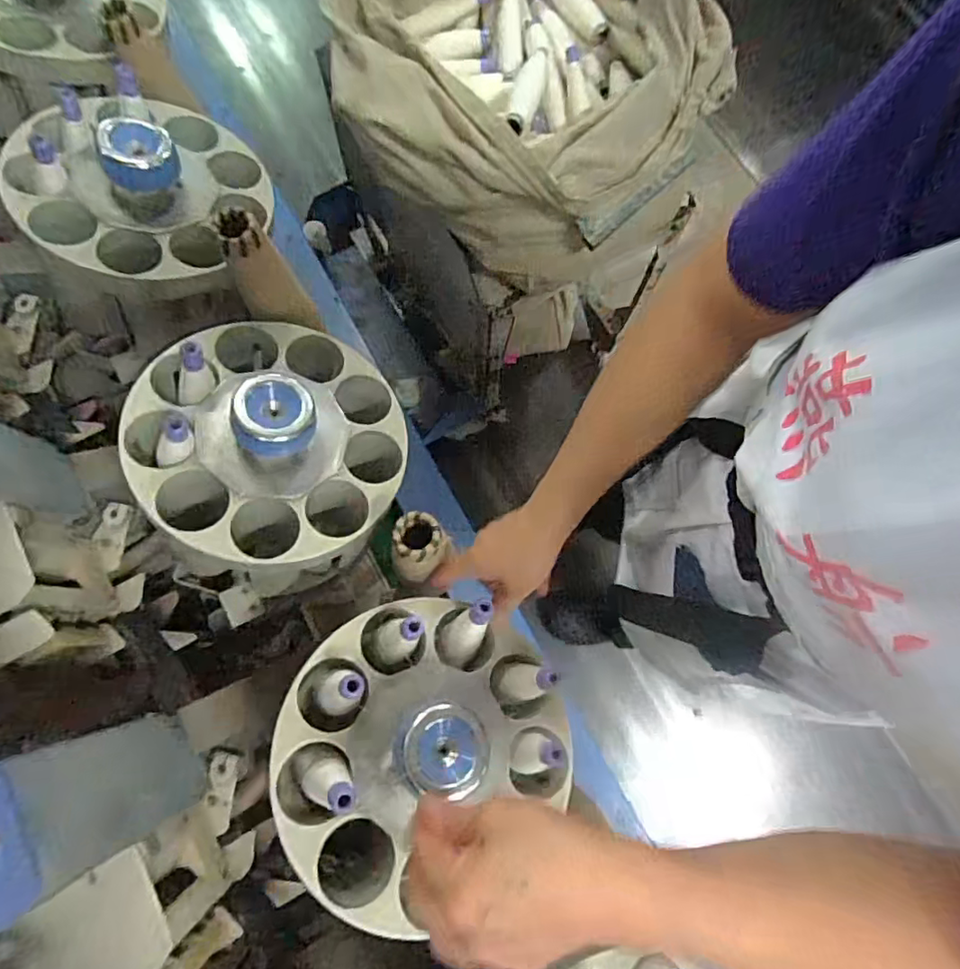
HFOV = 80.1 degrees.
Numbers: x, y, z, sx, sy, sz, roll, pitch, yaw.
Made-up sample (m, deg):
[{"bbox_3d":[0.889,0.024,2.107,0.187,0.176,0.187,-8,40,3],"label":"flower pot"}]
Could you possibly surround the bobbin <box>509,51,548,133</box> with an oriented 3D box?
[{"bbox_3d":[0.066,-0.541,0.784,0.032,0.036,0.098,24,102,5],"label":"bobbin"}]

